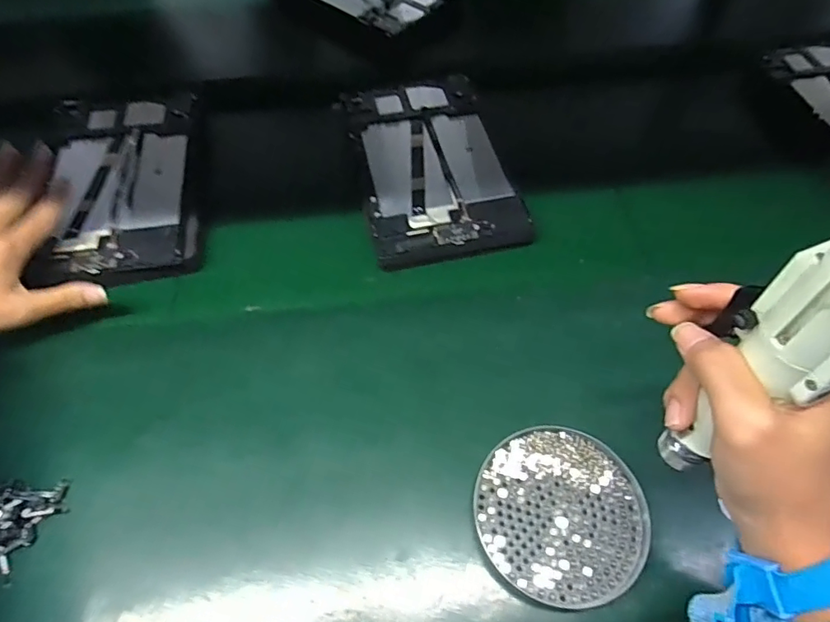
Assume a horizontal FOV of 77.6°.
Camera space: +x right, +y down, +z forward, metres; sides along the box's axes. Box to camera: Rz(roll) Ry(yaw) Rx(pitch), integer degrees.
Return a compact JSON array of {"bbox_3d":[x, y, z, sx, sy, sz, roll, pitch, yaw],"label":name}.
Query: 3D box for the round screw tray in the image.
[{"bbox_3d":[0.100,0.137,0.355,0.111,0.006,0.111,8,60,7],"label":"round screw tray"}]

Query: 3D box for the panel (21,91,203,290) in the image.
[{"bbox_3d":[-0.291,-0.135,0.525,0.134,0.025,0.254,-13,59,-10],"label":"panel"}]

